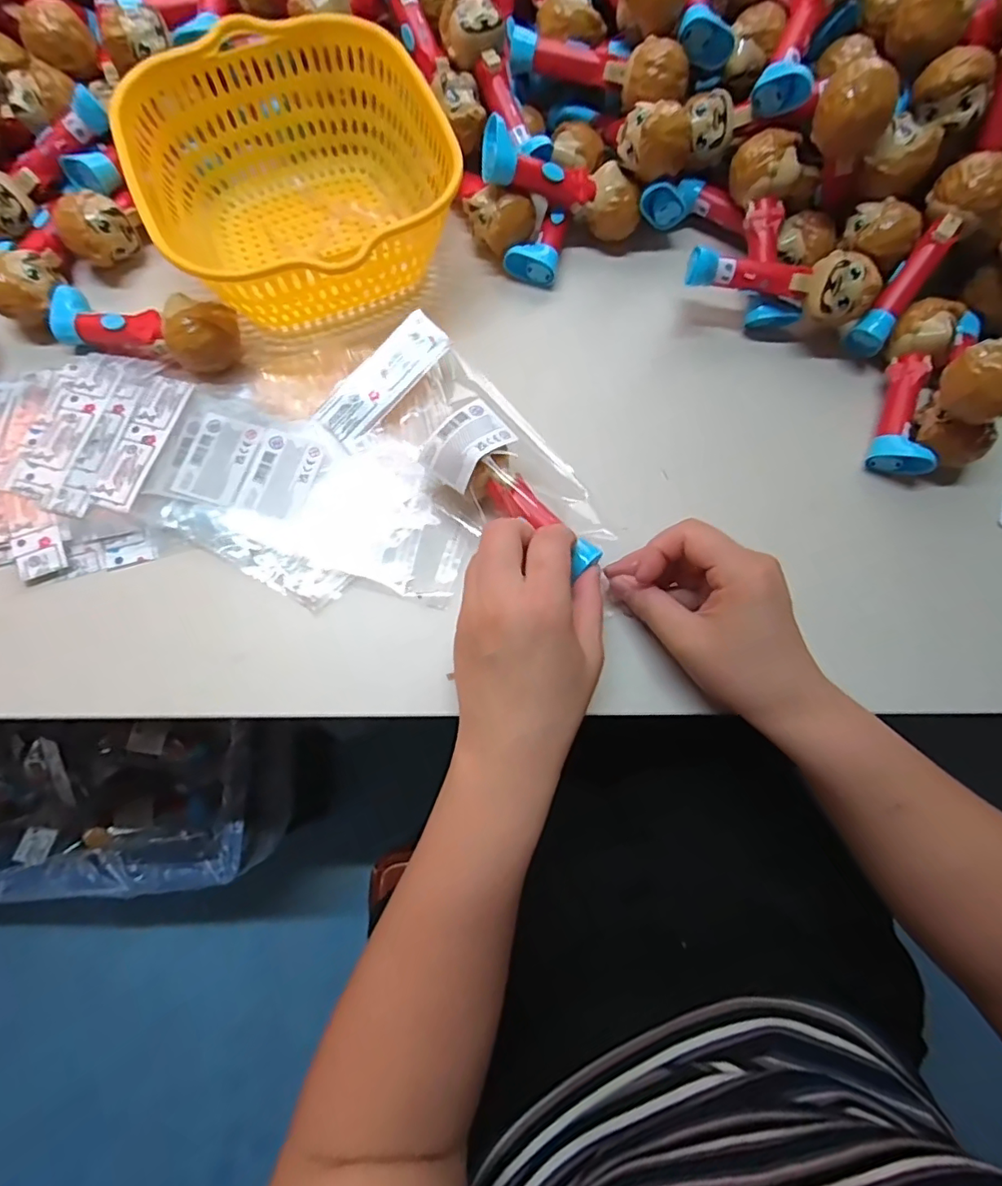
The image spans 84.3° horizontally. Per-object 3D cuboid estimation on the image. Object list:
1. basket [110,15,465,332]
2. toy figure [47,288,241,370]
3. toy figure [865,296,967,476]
[{"bbox_3d":[-0.136,-0.278,0.382,0.186,0.081,0.199,-20,76,-7],"label":"basket"},{"bbox_3d":[-0.239,-0.180,0.368,0.125,0.038,0.041,10,74,1],"label":"toy figure"},{"bbox_3d":[0.277,-0.139,0.373,0.036,0.035,0.115,13,88,2],"label":"toy figure"}]

